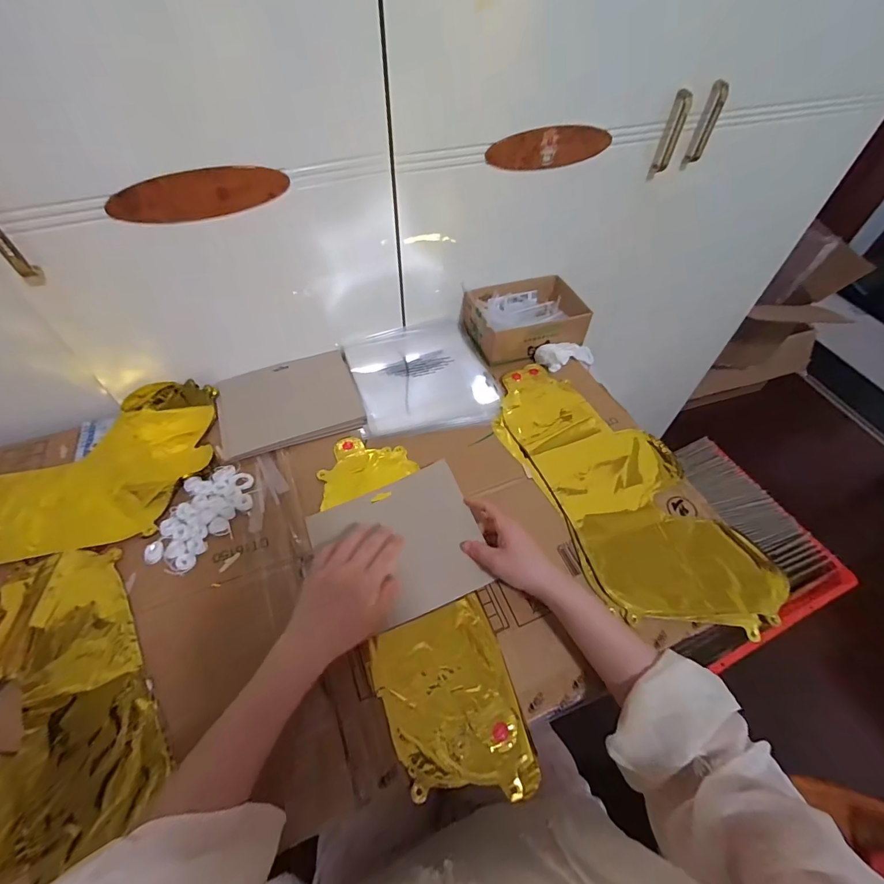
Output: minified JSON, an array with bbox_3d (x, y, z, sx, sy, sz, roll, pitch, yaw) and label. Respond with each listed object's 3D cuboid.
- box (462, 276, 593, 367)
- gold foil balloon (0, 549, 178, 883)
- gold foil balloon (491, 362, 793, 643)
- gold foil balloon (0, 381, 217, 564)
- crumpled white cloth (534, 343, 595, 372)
[{"bbox_3d":[0.142,-0.216,0.727,0.187,0.062,0.149,-16,54,-13],"label":"box"},{"bbox_3d":[-0.458,0.287,0.368,0.354,0.024,0.274,-29,58,-21],"label":"gold foil balloon"},{"bbox_3d":[0.227,0.051,0.565,0.205,0.018,0.428,-22,59,-16],"label":"gold foil balloon"},{"bbox_3d":[-0.517,0.048,0.548,0.403,0.033,0.235,-13,54,-10],"label":"gold foil balloon"},{"bbox_3d":[0.210,-0.149,0.711,0.115,0.038,0.043,-9,51,-26],"label":"crumpled white cloth"}]

